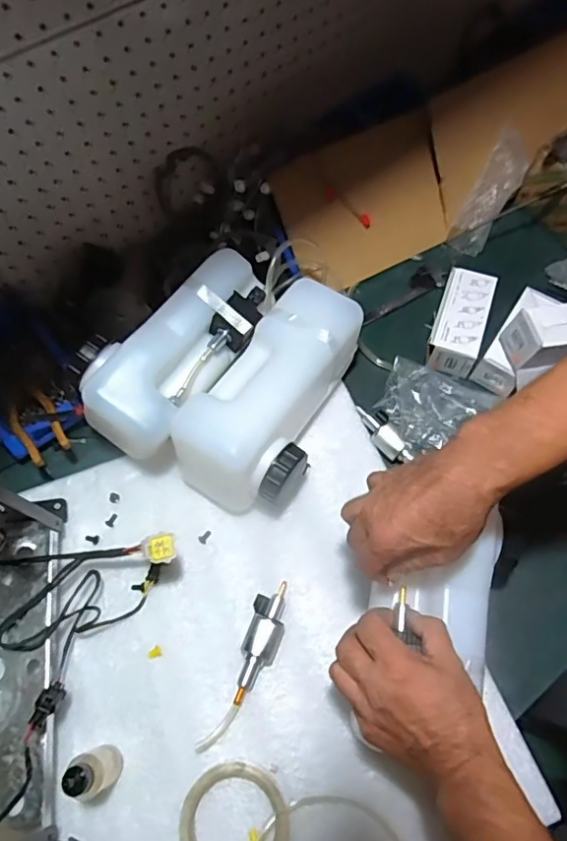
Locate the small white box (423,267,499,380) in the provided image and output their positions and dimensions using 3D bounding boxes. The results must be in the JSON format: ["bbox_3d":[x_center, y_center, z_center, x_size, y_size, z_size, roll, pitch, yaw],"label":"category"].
[{"bbox_3d":[0.233,-0.131,0.727,0.062,0.051,0.135,18,67,9],"label":"small white box"}]

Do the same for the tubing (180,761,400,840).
[{"bbox_3d":[0.004,0.397,0.503,0.206,0.015,0.117,19,67,9],"label":"tubing"}]

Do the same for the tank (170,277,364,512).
[{"bbox_3d":[-0.005,-0.029,0.636,0.131,0.131,0.266,24,68,11],"label":"tank"}]

